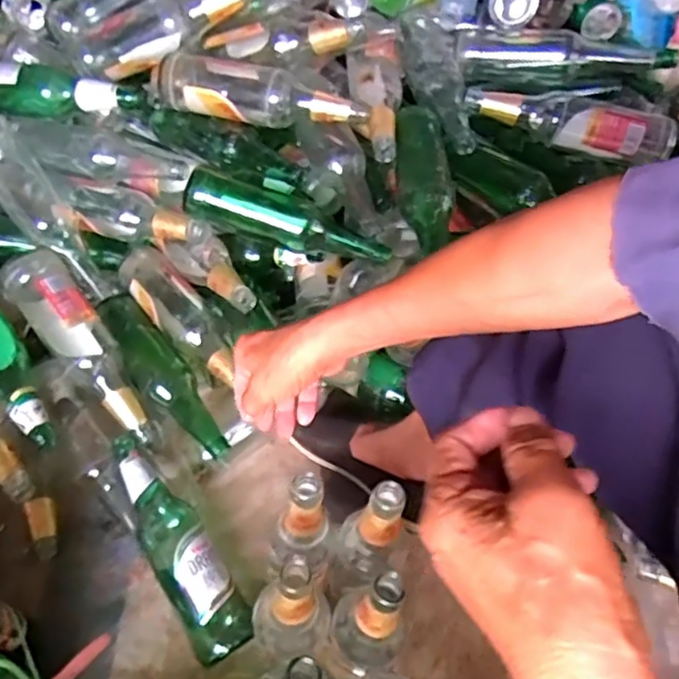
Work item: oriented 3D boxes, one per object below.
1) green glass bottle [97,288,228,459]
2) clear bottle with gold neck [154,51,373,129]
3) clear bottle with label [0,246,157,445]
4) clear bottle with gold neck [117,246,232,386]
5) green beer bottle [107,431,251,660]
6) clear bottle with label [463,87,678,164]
[{"bbox_3d":[-0.220,0.038,0.760,0.064,0.055,0.255,-29,61,-23],"label":"green glass bottle"},{"bbox_3d":[-0.104,-0.306,0.780,0.282,0.056,0.068,14,54,5],"label":"clear bottle with gold neck"},{"bbox_3d":[-0.307,0.009,0.745,0.077,0.071,0.273,-34,84,-26],"label":"clear bottle with label"},{"bbox_3d":[-0.202,-0.026,0.812,0.230,0.068,0.067,40,60,22],"label":"clear bottle with gold neck"},{"bbox_3d":[-0.176,0.222,0.673,0.075,0.056,0.250,-29,62,-24],"label":"green beer bottle"},{"bbox_3d":[0.295,-0.280,0.799,0.262,0.061,0.057,19,54,9],"label":"clear bottle with label"}]

